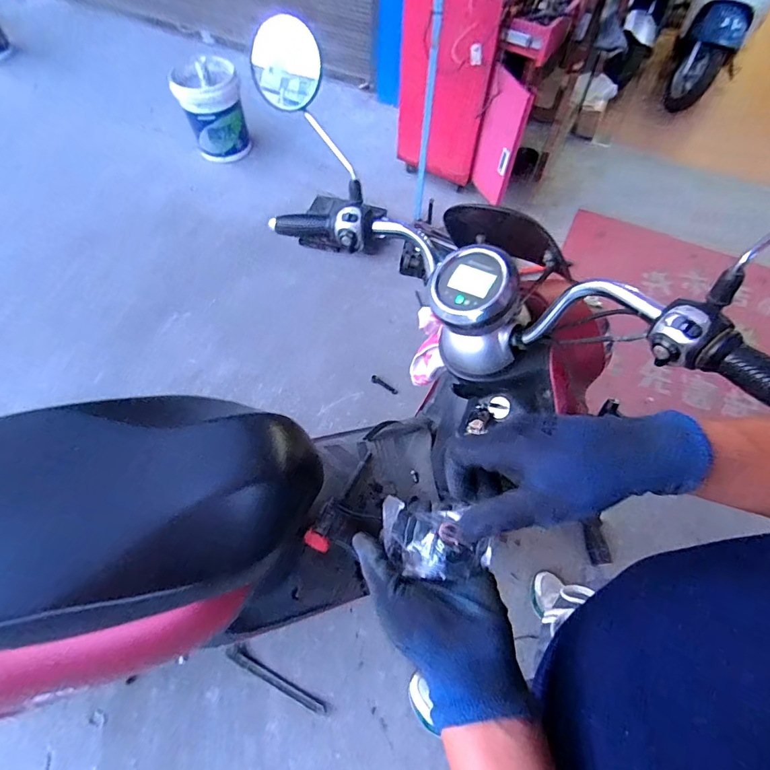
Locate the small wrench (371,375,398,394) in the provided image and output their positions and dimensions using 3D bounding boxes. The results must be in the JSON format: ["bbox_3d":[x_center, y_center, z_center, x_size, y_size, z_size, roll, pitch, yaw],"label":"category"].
[{"bbox_3d":[-0.002,0.000,1.578,0.112,0.013,0.033,30,57,16],"label":"small wrench"}]

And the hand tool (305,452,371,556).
[{"bbox_3d":[-0.096,0.267,1.039,0.056,0.060,0.289,23,43,11],"label":"hand tool"}]

